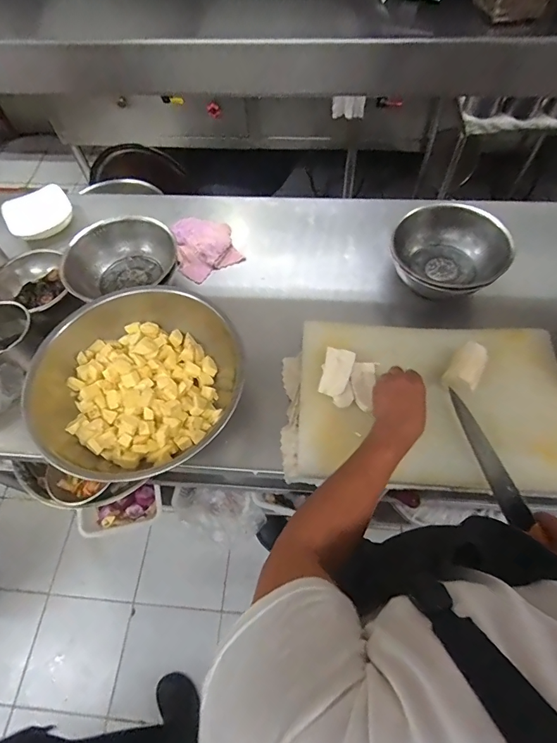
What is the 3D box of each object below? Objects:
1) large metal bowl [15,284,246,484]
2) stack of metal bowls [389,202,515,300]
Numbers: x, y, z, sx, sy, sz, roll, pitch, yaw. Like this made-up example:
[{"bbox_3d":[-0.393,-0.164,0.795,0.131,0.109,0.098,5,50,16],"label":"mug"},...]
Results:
[{"bbox_3d":[-0.251,0.018,0.719,0.294,0.161,0.350,17,64,11],"label":"large metal bowl"},{"bbox_3d":[0.352,-0.246,0.828,0.252,0.084,0.200,-38,67,-16],"label":"stack of metal bowls"}]

